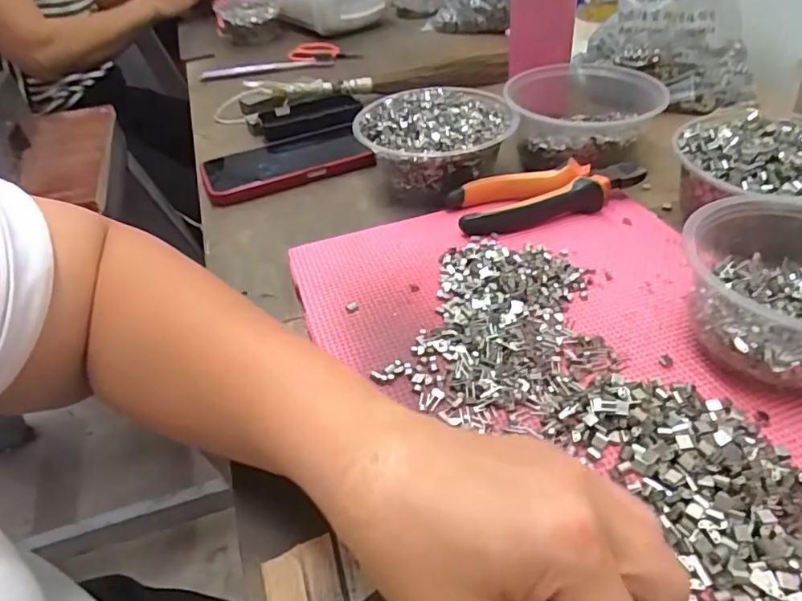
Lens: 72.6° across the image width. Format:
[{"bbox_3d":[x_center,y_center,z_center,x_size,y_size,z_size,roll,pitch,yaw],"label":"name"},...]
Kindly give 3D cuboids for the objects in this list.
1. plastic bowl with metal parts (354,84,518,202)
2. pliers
[{"bbox_3d":[0.032,-0.137,0.469,0.133,0.059,0.104,-11,41,-6],"label":"plastic bowl with metal parts"},{"bbox_3d":[0.114,-0.085,0.420,0.148,0.022,0.050,-11,41,-6],"label":"pliers"}]

